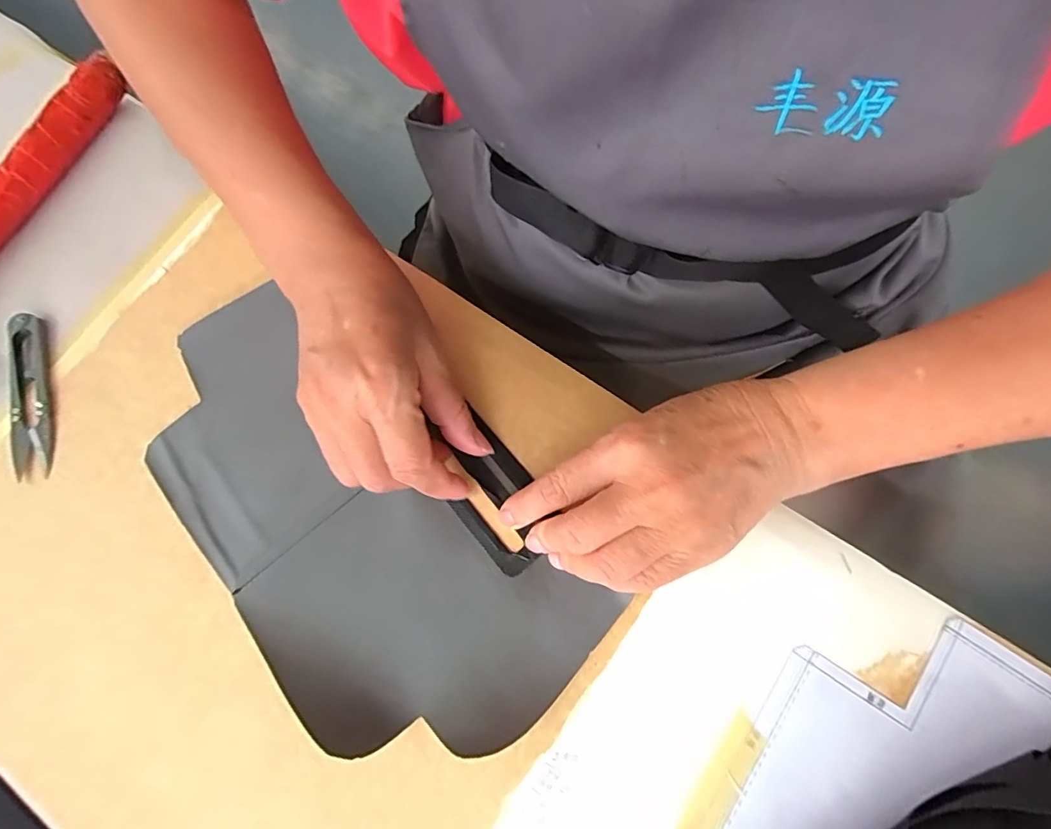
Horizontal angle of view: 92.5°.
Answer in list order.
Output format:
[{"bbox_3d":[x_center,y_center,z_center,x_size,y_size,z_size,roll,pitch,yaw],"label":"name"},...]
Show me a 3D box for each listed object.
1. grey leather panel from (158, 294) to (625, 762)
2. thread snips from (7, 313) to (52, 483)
[{"bbox_3d":[-0.096,0.049,0.282,0.161,0.011,0.285,-39,77,-8],"label":"grey leather panel"},{"bbox_3d":[-0.302,-0.012,0.304,0.024,0.009,0.103,-14,75,-2],"label":"thread snips"}]

